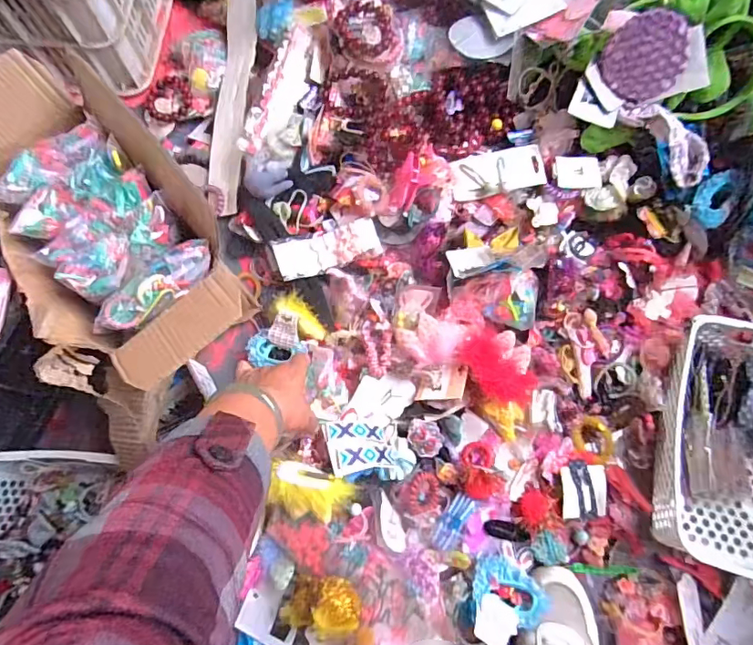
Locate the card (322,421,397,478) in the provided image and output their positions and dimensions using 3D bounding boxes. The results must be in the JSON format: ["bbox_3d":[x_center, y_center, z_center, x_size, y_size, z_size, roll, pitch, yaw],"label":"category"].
[{"bbox_3d":[-0.016,0.138,0.578,0.083,0.014,0.060,1,56,-34],"label":"card"}]

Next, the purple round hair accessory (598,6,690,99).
[{"bbox_3d":[0.335,-0.330,0.630,0.093,0.096,0.010,43,41,-10],"label":"purple round hair accessory"}]

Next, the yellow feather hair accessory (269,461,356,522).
[{"bbox_3d":[-0.074,0.183,0.552,0.086,0.026,0.049,21,74,6],"label":"yellow feather hair accessory"}]

